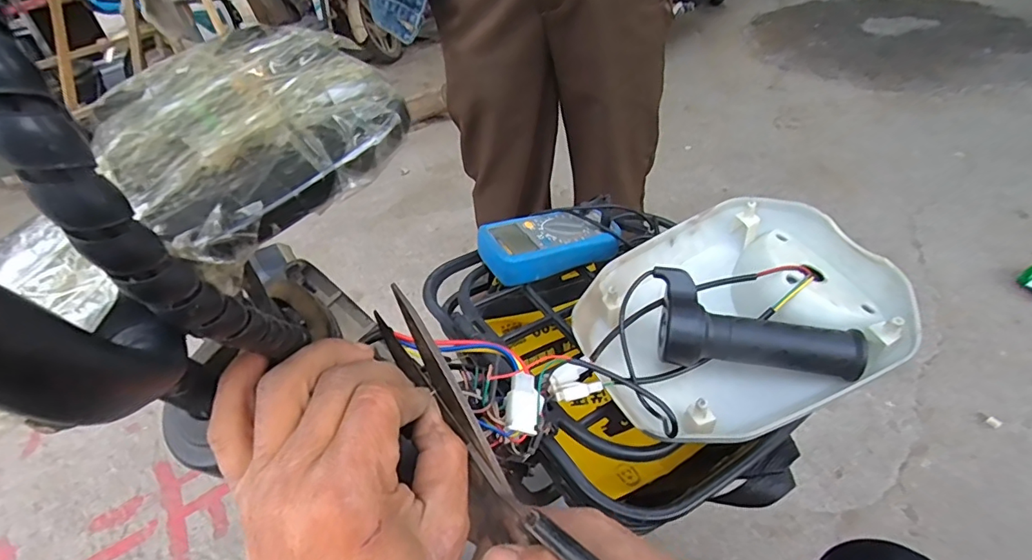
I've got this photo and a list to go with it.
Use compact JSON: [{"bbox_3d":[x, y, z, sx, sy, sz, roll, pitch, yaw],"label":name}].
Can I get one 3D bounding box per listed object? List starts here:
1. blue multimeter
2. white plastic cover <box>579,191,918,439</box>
[{"bbox_3d":[0.031,-0.040,0.496,0.129,0.033,0.070,-22,45,-17],"label":"blue multimeter"},{"bbox_3d":[0.169,0.027,0.402,0.240,0.069,0.178,-13,43,-8],"label":"white plastic cover"}]

